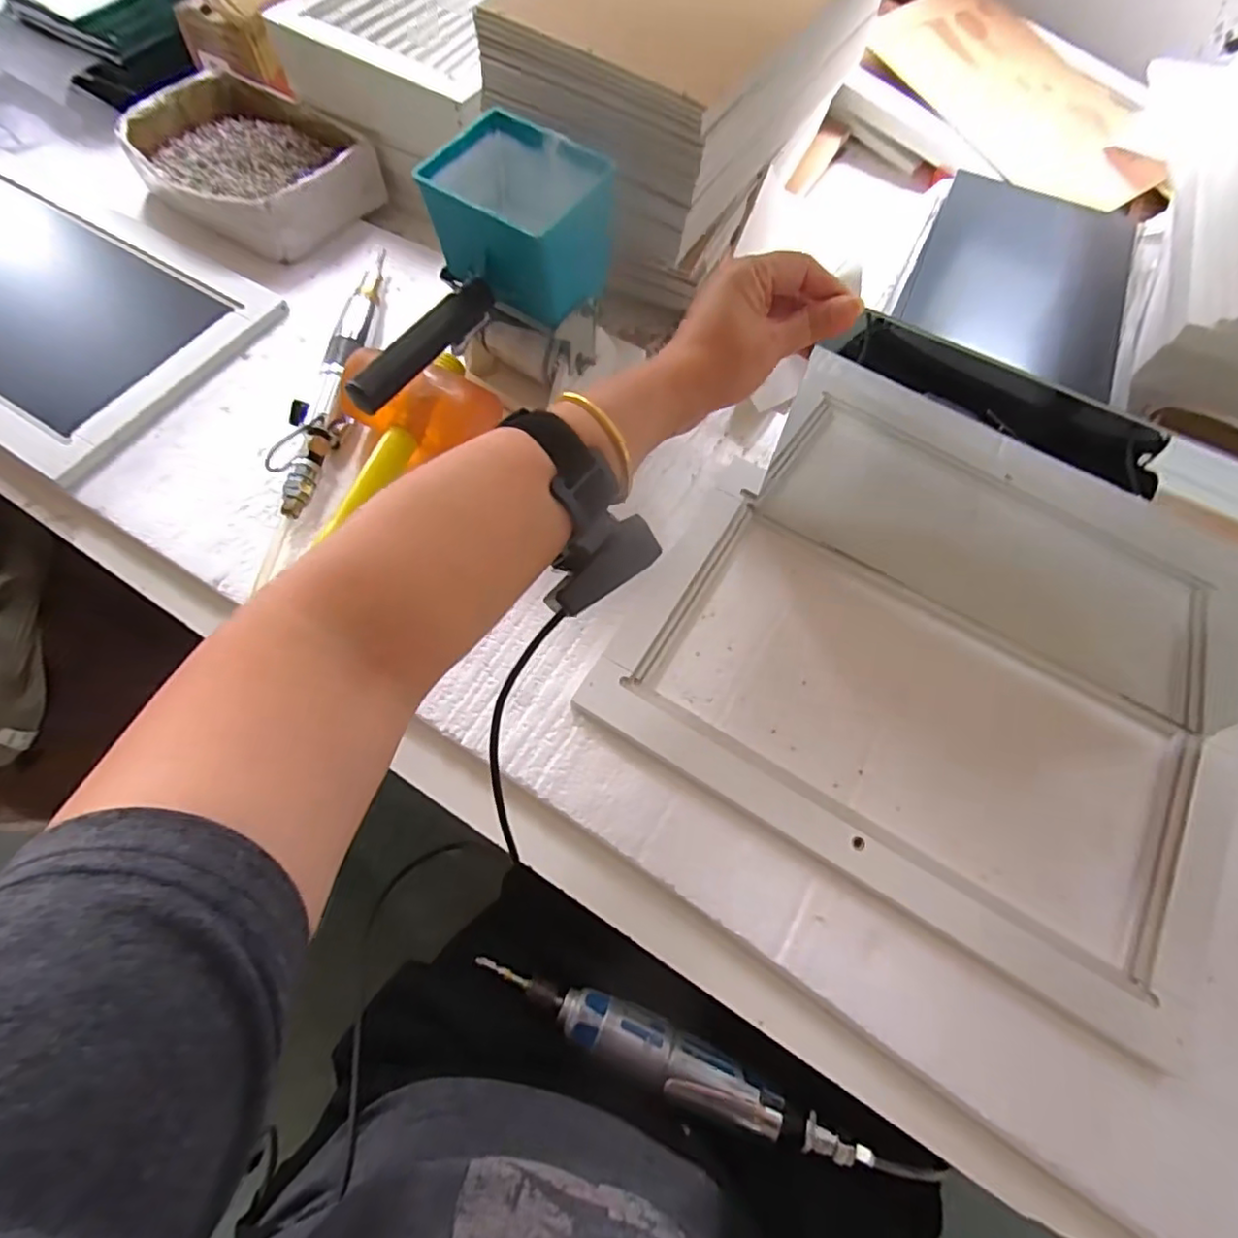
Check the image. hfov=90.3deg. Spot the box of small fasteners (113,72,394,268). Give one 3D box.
[{"bbox_3d":[-0.379,-0.467,0.634,0.215,0.054,0.175,34,68,12],"label":"box of small fasteners"}]

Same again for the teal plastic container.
[{"bbox_3d":[-0.072,-0.283,0.443,0.113,0.076,0.095,33,68,12],"label":"teal plastic container"}]

